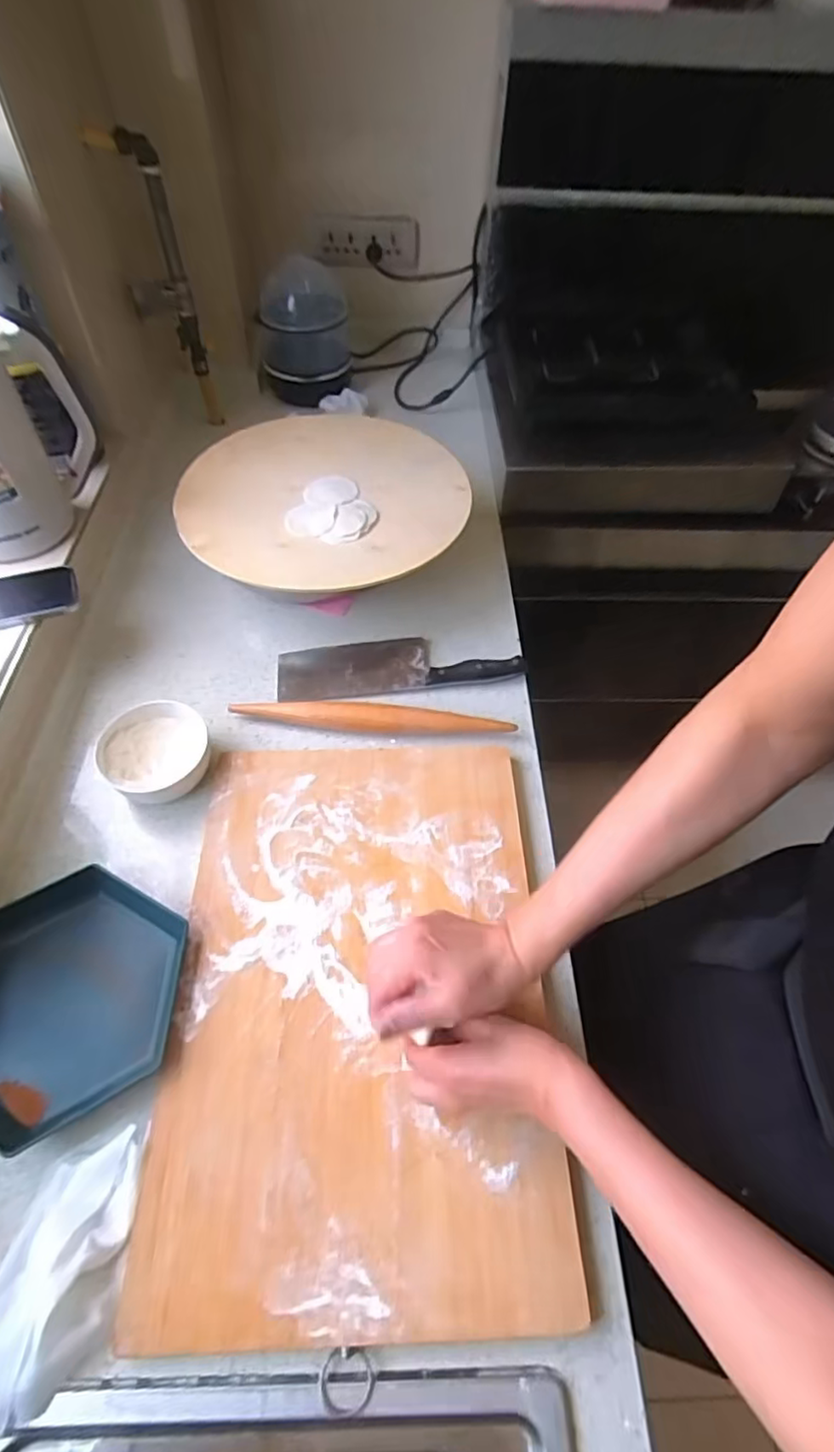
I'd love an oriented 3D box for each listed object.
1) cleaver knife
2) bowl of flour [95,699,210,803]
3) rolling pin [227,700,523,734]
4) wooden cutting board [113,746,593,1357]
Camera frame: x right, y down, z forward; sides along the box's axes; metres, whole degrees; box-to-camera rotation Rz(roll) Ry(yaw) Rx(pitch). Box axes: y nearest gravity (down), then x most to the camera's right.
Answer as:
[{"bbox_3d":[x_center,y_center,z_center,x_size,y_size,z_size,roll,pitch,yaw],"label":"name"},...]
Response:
[{"bbox_3d":[-0.024,-0.080,0.760,0.283,0.028,0.089,-6,55,-7],"label":"cleaver knife"},{"bbox_3d":[-0.272,0.029,0.658,0.106,0.050,0.101,1,54,-2],"label":"bowl of flour"},{"bbox_3d":[-0.052,-0.009,0.699,0.306,0.032,0.029,7,54,2],"label":"rolling pin"},{"bbox_3d":[-0.049,0.215,0.544,0.304,0.022,0.455,0,54,-3],"label":"wooden cutting board"}]

